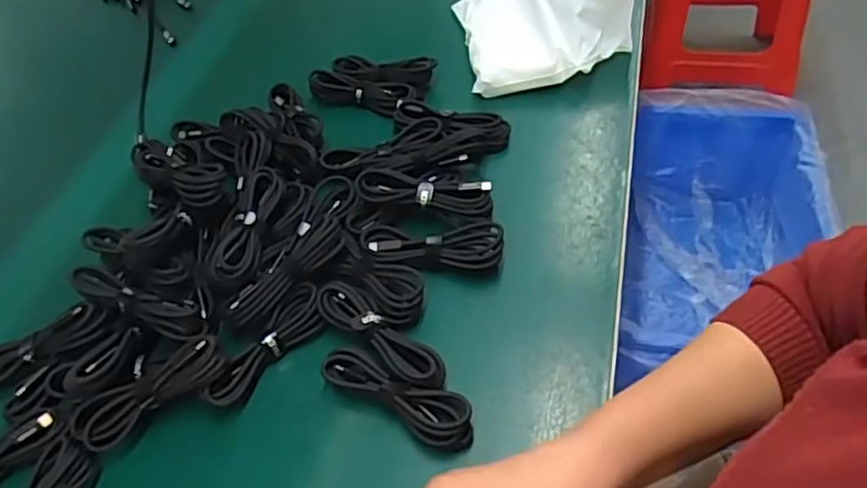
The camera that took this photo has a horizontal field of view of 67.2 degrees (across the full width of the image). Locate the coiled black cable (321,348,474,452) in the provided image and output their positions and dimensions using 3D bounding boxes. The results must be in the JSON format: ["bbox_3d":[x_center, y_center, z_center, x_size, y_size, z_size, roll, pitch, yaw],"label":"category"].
[{"bbox_3d":[-0.026,0.098,0.427,0.110,0.025,0.031,24,57,26],"label":"coiled black cable"}]

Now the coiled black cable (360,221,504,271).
[{"bbox_3d":[-0.001,0.000,0.509,0.109,0.019,0.037,1,50,10],"label":"coiled black cable"}]

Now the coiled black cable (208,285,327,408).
[{"bbox_3d":[-0.120,0.071,0.467,0.034,0.019,0.102,31,60,30],"label":"coiled black cable"}]

